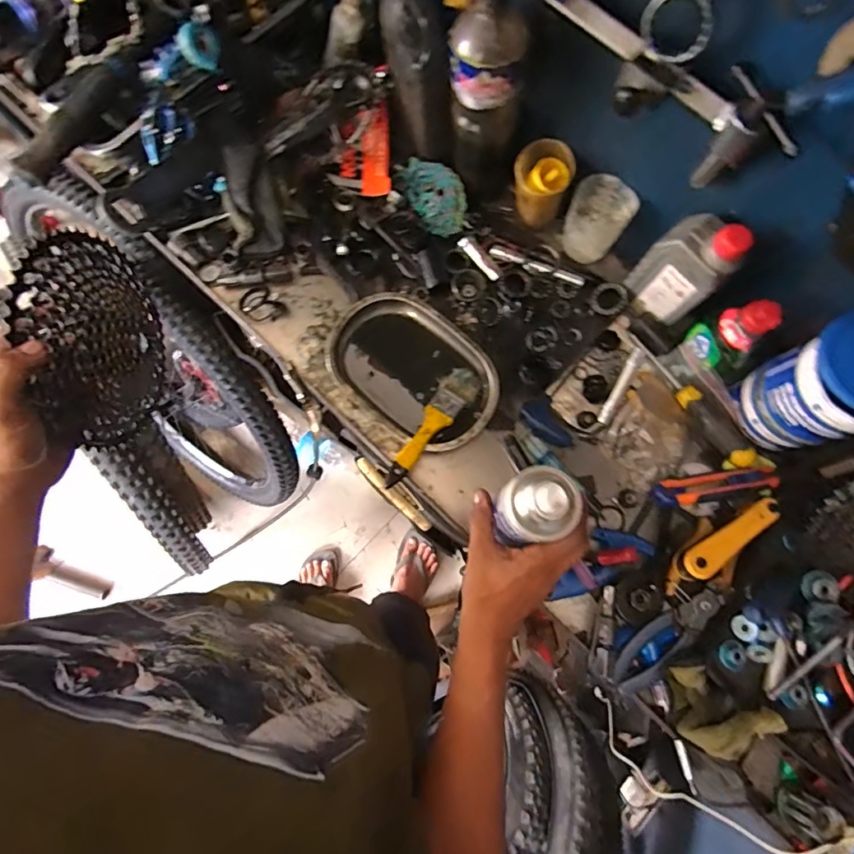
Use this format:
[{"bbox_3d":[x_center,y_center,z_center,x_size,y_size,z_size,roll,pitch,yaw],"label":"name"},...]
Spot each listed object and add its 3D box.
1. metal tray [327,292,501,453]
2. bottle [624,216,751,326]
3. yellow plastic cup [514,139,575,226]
[{"bbox_3d":[-0.015,-0.072,0.615,0.219,0.028,0.148,36,80,8],"label":"metal tray"},{"bbox_3d":[0.292,-0.183,0.552,0.048,0.144,0.083,-40,80,-8],"label":"bottle"},{"bbox_3d":[0.143,-0.307,0.623,0.068,0.087,0.064,8,77,2],"label":"yellow plastic cup"}]

